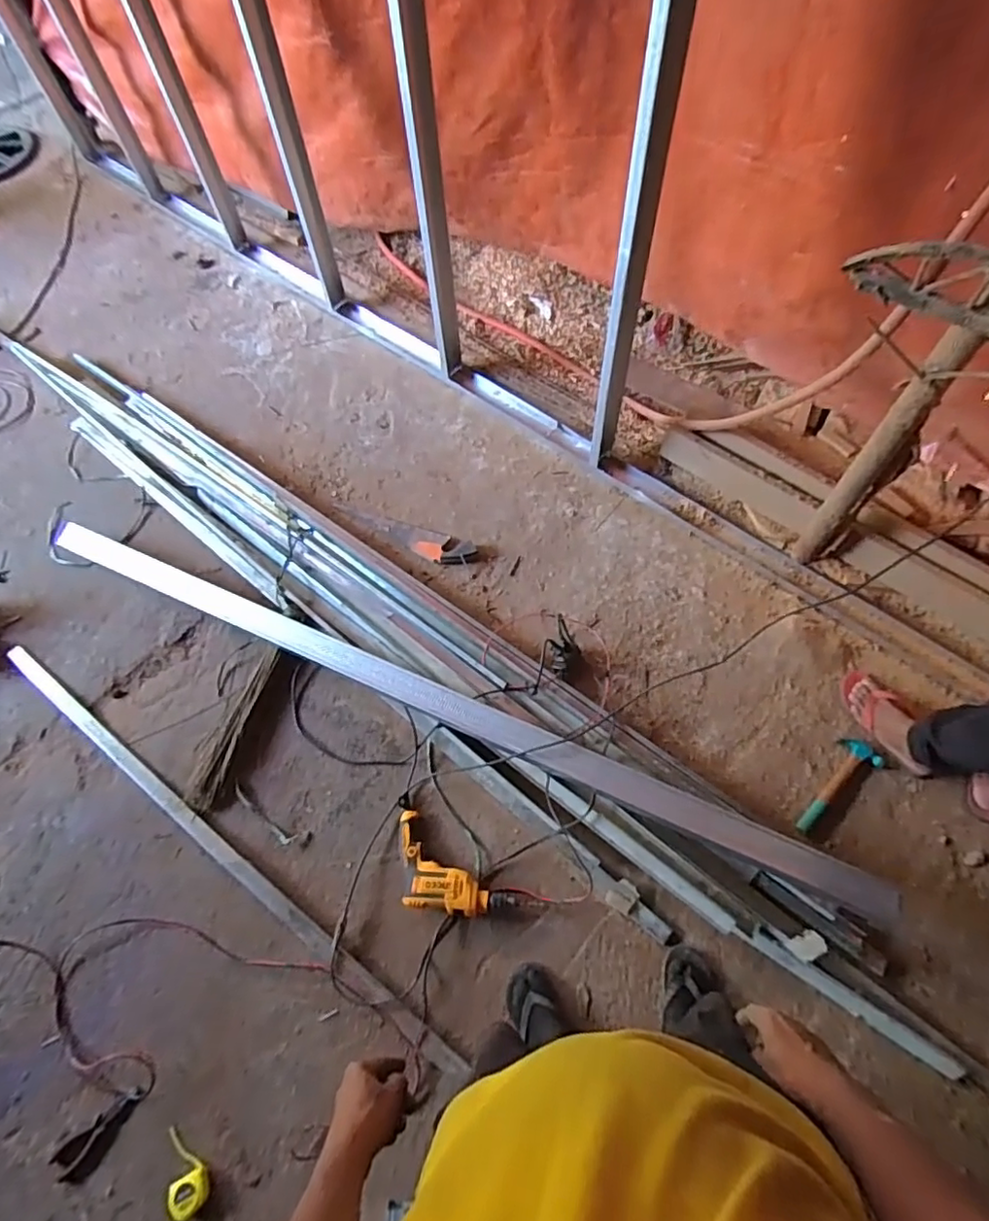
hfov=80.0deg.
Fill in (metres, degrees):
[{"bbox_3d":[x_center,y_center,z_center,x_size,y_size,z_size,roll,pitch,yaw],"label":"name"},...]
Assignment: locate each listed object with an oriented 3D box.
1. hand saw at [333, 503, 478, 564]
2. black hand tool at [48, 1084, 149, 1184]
[{"bbox_3d":[-0.285,-0.228,1.815,0.483,0.026,0.104,17,65,11],"label":"hand saw"},{"bbox_3d":[-0.768,1.031,1.158,0.178,0.024,0.068,-40,68,-17],"label":"black hand tool"}]

